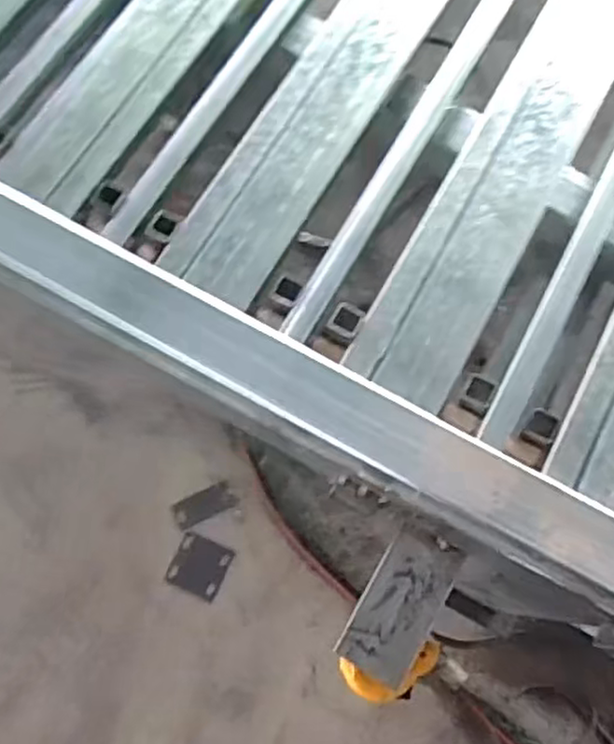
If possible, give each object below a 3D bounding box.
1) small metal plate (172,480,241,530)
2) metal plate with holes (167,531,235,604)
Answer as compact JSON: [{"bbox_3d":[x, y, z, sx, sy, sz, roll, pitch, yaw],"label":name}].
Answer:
[{"bbox_3d":[-0.190,0.246,1.299,0.117,0.008,0.050,-24,75,-7],"label":"small metal plate"},{"bbox_3d":[-0.195,0.354,1.277,0.097,0.006,0.100,23,75,6],"label":"metal plate with holes"}]

